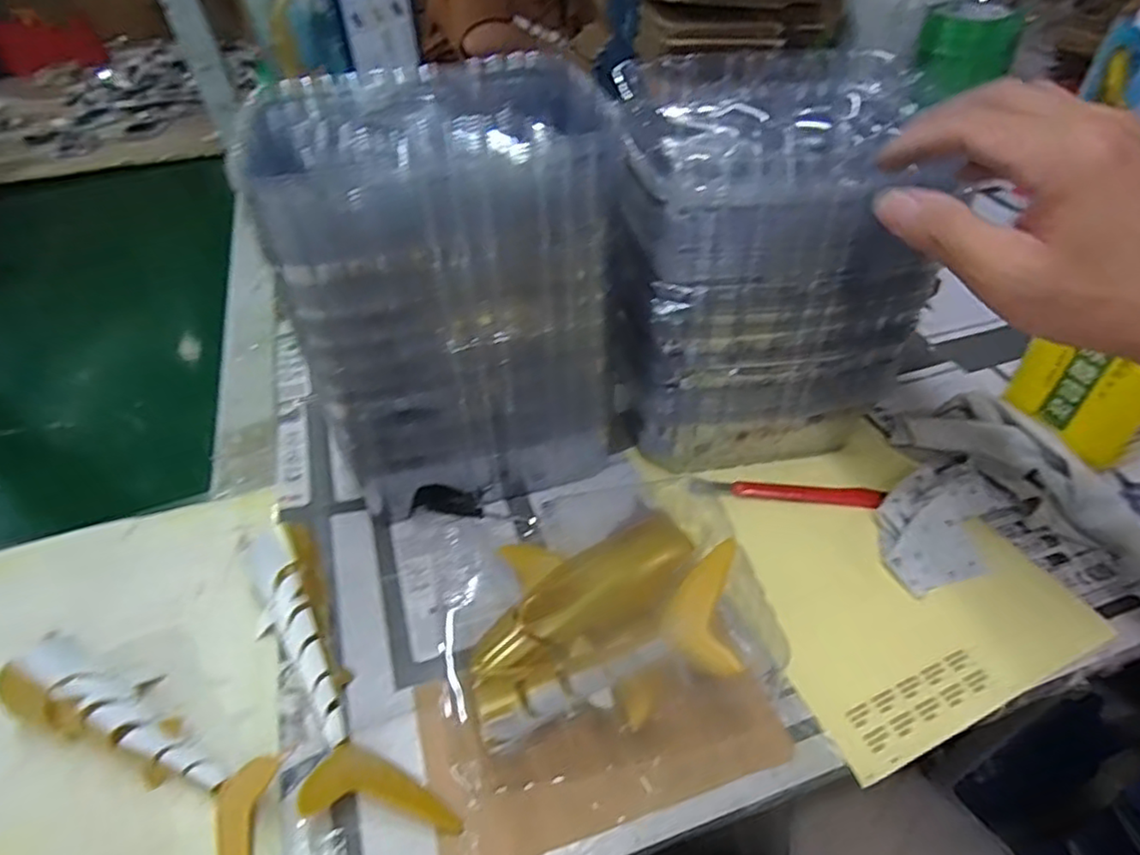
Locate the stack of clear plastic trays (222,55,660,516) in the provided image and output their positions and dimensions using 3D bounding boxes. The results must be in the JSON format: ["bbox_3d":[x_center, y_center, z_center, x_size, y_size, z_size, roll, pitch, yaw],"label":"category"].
[{"bbox_3d":[-0.080,-0.093,0.458,0.211,0.279,0.166,-16,47,-13],"label":"stack of clear plastic trays"}]

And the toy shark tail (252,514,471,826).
[{"bbox_3d":[-0.148,0.153,0.387,0.063,0.045,0.216,-27,51,-22],"label":"toy shark tail"}]

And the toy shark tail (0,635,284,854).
[{"bbox_3d":[-0.232,0.183,0.356,0.211,0.049,0.064,24,52,24],"label":"toy shark tail"}]

